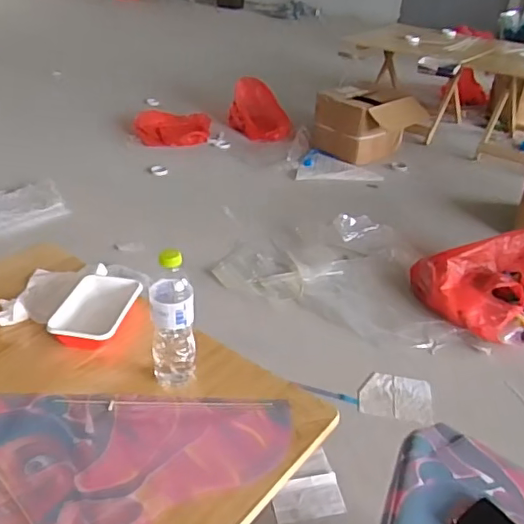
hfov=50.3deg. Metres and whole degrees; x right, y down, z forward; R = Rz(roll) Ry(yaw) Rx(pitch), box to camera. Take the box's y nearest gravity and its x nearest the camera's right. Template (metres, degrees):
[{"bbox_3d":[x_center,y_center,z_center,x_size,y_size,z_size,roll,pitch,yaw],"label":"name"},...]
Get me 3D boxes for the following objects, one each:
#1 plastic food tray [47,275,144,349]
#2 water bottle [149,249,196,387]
[{"bbox_3d":[-0.299,0.085,1.015,0.128,0.040,0.167,9,35,9],"label":"plastic food tray"},{"bbox_3d":[-0.138,0.093,0.859,0.066,0.224,0.060,-6,35,-11],"label":"water bottle"}]

